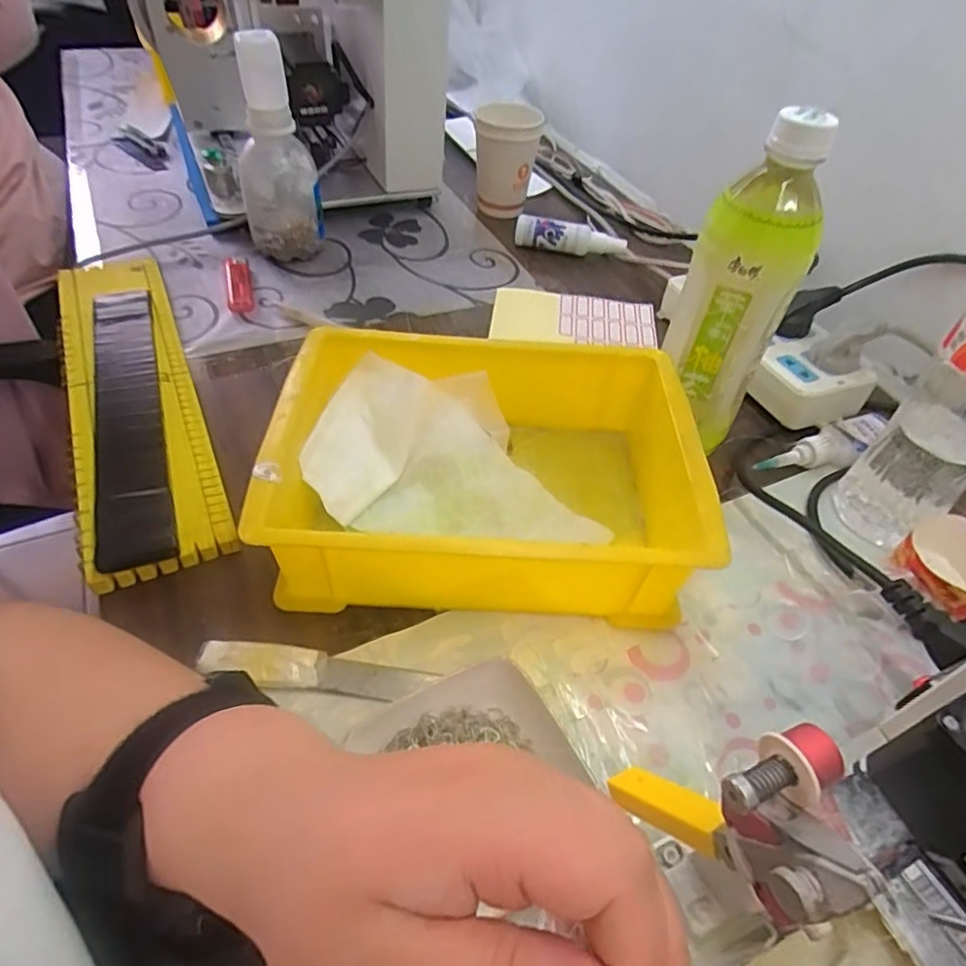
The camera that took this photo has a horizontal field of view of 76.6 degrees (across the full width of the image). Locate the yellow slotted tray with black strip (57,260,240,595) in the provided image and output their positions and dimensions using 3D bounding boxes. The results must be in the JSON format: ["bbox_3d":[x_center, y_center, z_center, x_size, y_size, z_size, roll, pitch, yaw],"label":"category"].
[{"bbox_3d":[-0.256,-0.069,0.442,0.081,0.022,0.333,-18,53,-20],"label":"yellow slotted tray with black strip"}]

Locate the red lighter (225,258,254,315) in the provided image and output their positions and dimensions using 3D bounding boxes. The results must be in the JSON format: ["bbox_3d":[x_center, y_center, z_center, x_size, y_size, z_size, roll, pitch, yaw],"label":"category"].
[{"bbox_3d":[-0.220,-0.180,0.553,0.021,0.010,0.087,-11,51,-15],"label":"red lighter"}]

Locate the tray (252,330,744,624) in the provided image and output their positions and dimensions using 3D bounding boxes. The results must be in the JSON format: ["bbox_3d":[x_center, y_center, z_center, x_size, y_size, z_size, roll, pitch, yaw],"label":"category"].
[{"bbox_3d":[0.001,-0.007,0.374,0.236,0.073,0.169,3,48,-2],"label":"tray"}]

